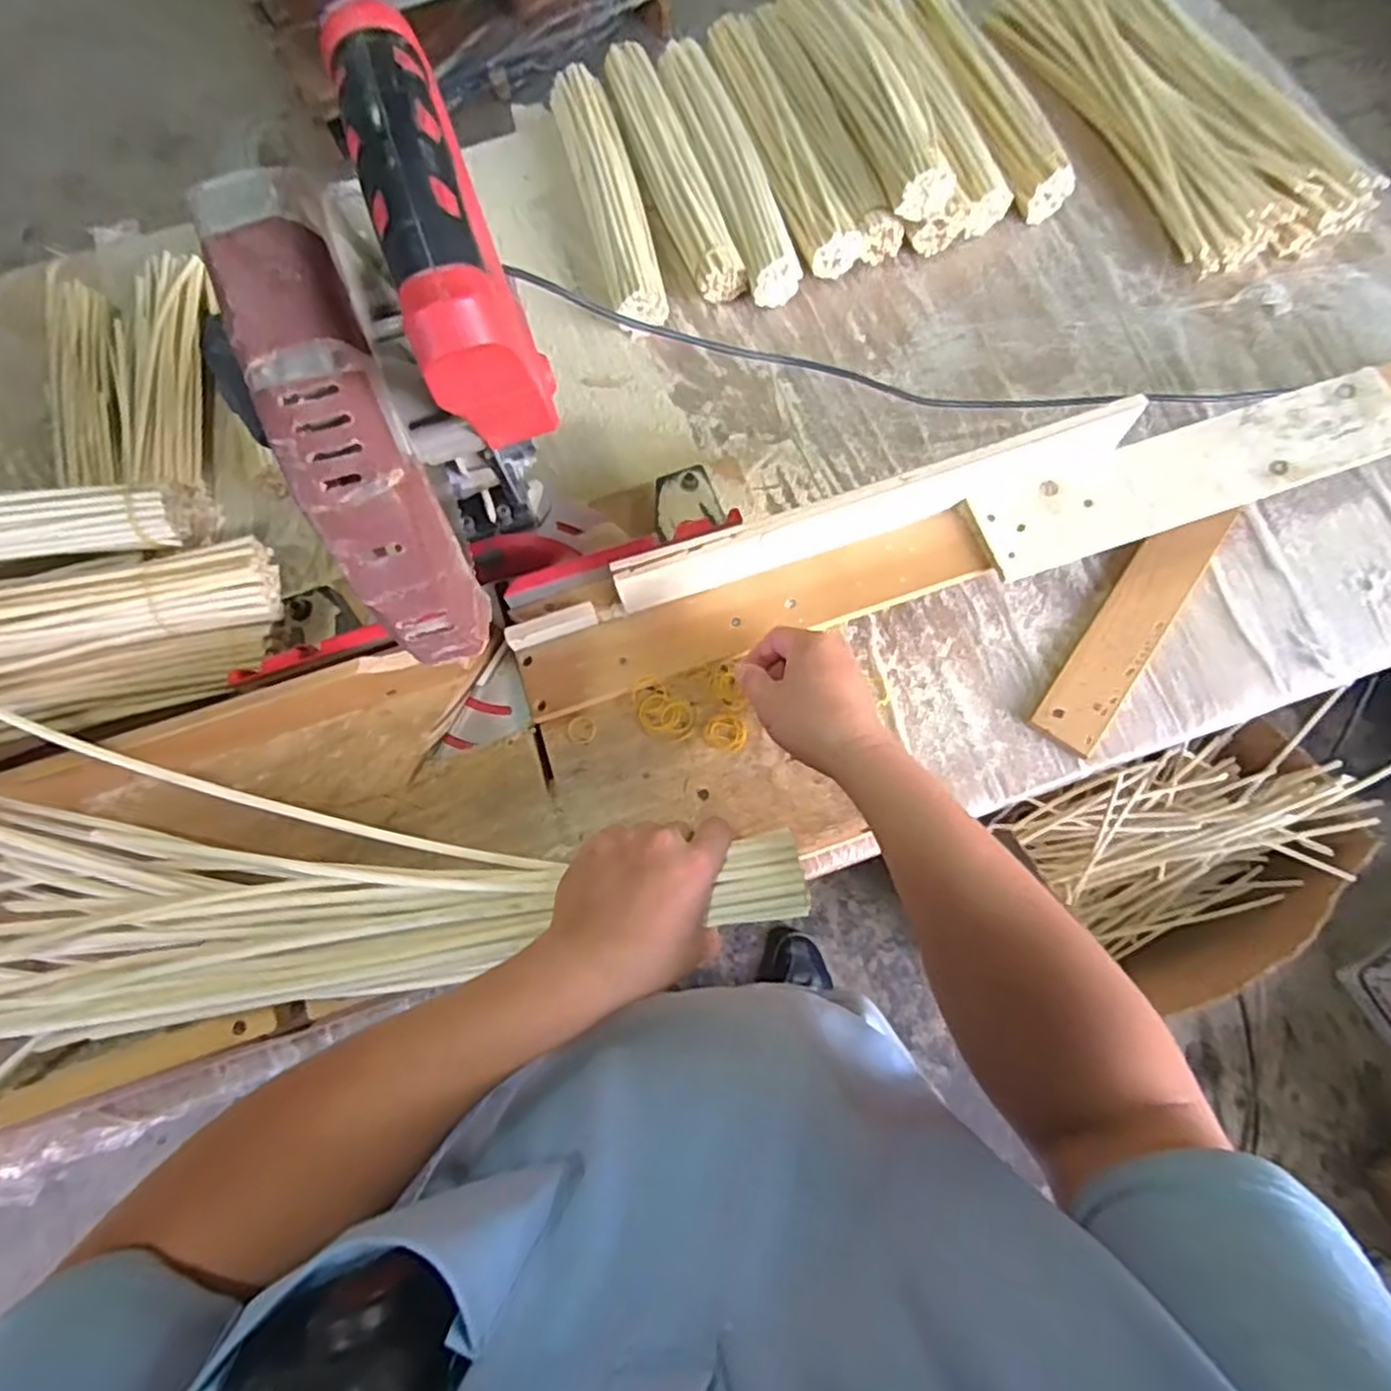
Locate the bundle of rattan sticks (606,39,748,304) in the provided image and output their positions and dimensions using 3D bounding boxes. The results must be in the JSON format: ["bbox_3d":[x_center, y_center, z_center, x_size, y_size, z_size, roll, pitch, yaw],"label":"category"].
[{"bbox_3d":[-0.034,-0.630,0.887,0.072,0.055,0.398,-18,73,-3],"label":"bundle of rattan sticks"}]

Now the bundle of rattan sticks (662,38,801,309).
[{"bbox_3d":[0.037,-0.634,0.882,0.064,0.058,0.397,-16,73,-3],"label":"bundle of rattan sticks"}]

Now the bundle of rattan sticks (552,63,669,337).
[{"bbox_3d":[-0.103,-0.597,0.873,0.071,0.052,0.381,-14,73,-2],"label":"bundle of rattan sticks"}]

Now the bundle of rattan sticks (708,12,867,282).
[{"bbox_3d":[0.092,-0.665,0.880,0.074,0.050,0.386,-21,74,-4],"label":"bundle of rattan sticks"}]

